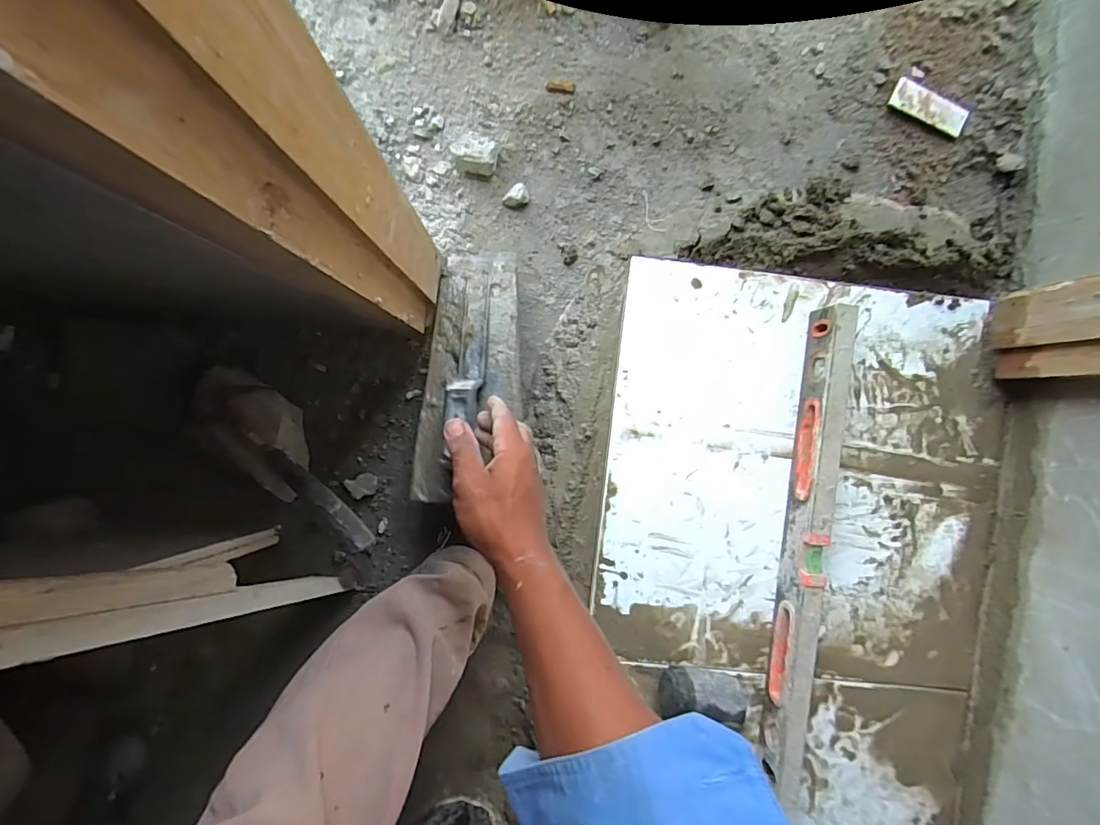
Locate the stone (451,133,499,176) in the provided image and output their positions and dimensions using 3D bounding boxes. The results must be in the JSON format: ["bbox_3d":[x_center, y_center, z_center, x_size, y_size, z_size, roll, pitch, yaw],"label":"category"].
[{"bbox_3d":[-0.092,-0.323,0.643,0.055,0.023,0.048,28,89,-7],"label":"stone"}]

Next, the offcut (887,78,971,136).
[{"bbox_3d":[0.490,-0.394,0.666,0.101,0.012,0.037,25,89,-7],"label":"offcut"}]

